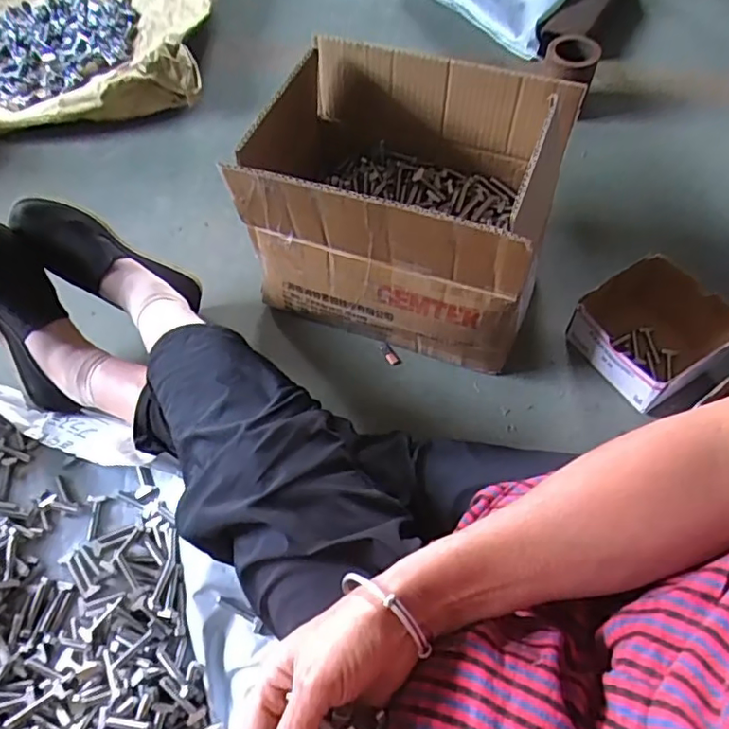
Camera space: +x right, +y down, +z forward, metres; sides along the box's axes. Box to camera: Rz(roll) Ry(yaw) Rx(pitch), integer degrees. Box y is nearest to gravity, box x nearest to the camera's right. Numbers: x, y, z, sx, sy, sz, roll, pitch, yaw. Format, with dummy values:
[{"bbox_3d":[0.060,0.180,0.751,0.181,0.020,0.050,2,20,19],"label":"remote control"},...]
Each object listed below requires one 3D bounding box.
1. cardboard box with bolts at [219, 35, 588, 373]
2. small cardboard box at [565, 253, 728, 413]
[{"bbox_3d":[0.031,-0.192,0.713,0.373,0.274,0.242,14,64,15],"label":"cardboard box with bolts"},{"bbox_3d":[0.361,-0.041,0.723,0.152,0.091,0.142,-32,65,-13],"label":"small cardboard box"}]

